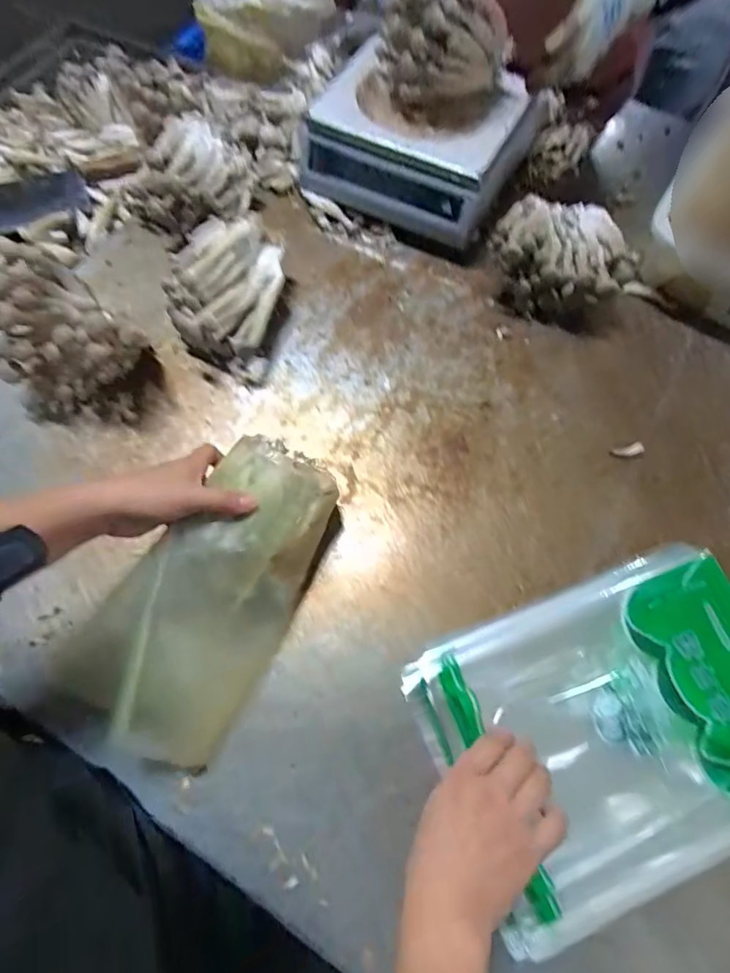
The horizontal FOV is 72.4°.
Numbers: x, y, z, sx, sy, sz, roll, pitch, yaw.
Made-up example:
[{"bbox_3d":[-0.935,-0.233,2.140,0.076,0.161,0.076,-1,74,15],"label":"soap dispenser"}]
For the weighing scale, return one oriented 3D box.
[{"bbox_3d":[0.056,-0.464,0.701,0.280,0.127,0.186,26,69,10],"label":"weighing scale"}]

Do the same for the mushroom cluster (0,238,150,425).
[{"bbox_3d":[-0.339,-0.157,0.561,0.143,0.136,0.136,39,72,15],"label":"mushroom cluster"}]

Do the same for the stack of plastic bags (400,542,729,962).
[{"bbox_3d":[0.226,0.208,0.440,0.320,0.061,0.242,-20,68,-9],"label":"stack of plastic bags"}]

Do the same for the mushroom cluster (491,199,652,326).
[{"bbox_3d":[0.257,-0.292,0.646,0.156,0.090,0.166,0,67,0],"label":"mushroom cluster"}]

